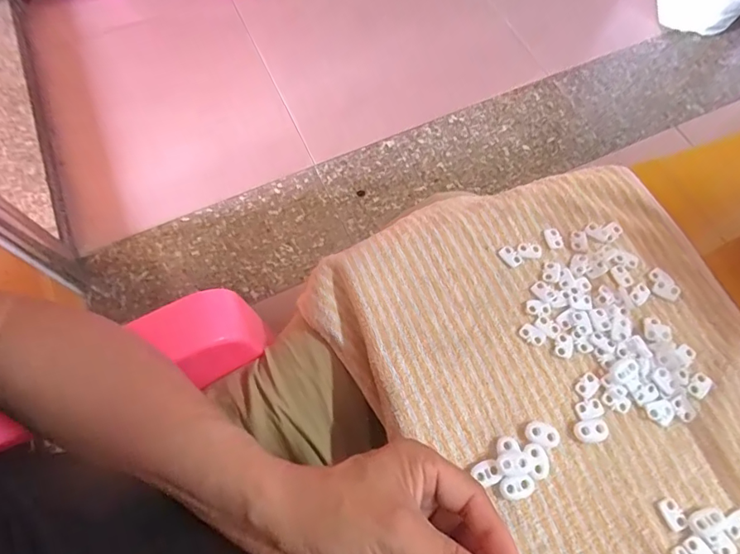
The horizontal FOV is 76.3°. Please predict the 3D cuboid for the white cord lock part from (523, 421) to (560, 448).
[{"bbox_3d":[0.118,0.108,0.323,0.022,0.007,0.014,17,68,8],"label":"white cord lock part"}]

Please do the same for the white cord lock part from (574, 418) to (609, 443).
[{"bbox_3d":[0.152,0.106,0.323,0.024,0.008,0.015,-8,67,-3],"label":"white cord lock part"}]

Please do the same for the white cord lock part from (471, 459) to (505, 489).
[{"bbox_3d":[0.077,0.130,0.311,0.018,0.009,0.015,-22,69,-9],"label":"white cord lock part"}]

